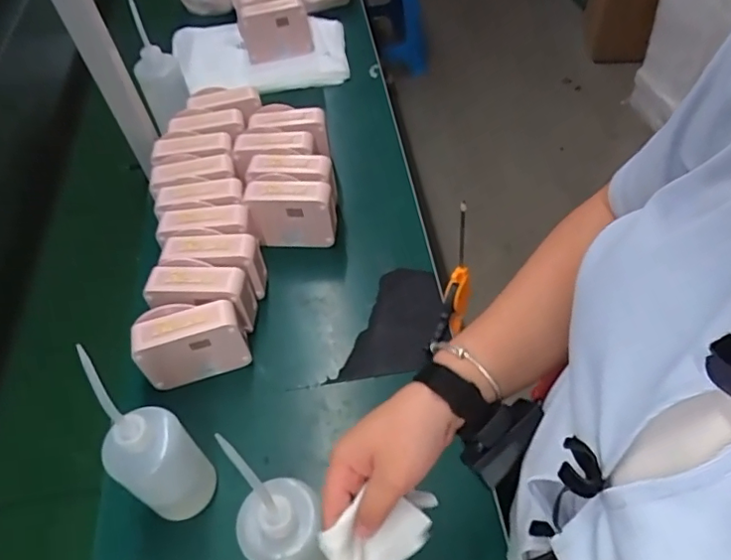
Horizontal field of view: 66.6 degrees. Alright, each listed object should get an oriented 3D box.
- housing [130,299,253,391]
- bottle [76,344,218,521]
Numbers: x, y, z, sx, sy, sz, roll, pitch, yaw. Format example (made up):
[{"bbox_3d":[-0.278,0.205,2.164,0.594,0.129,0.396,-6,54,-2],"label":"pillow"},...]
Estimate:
[{"bbox_3d":[-0.218,0.080,0.705,0.125,0.103,0.056,-16,53,-6],"label":"housing"},{"bbox_3d":[-0.214,0.173,0.558,0.073,0.229,0.076,32,62,26],"label":"bottle"}]

